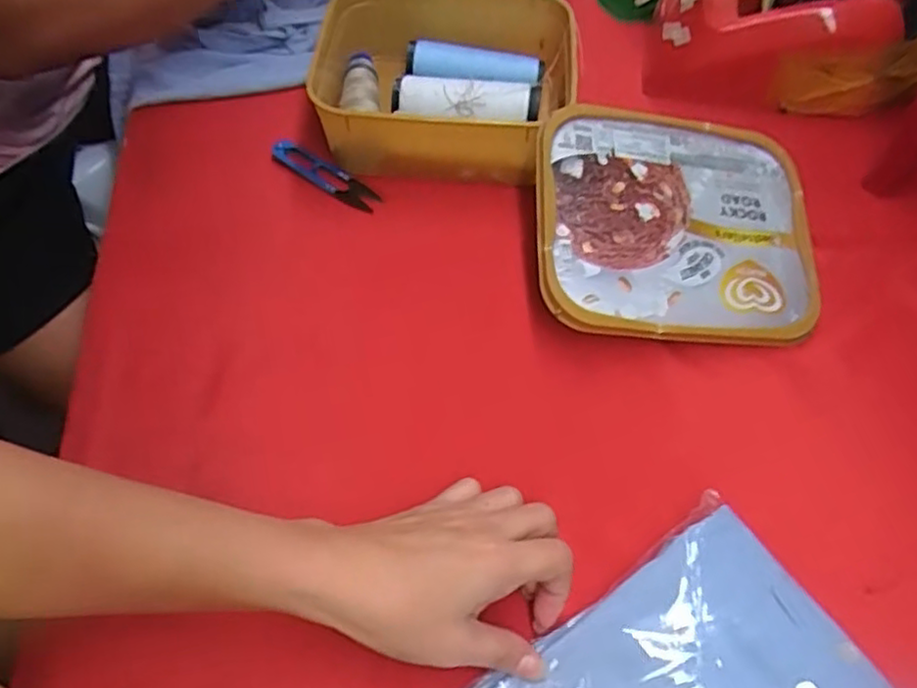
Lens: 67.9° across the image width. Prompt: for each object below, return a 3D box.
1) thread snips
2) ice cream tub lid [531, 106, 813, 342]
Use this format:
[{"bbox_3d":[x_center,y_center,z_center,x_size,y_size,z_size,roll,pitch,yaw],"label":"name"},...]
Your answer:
[{"bbox_3d":[-0.104,-0.131,0.530,0.102,0.011,0.022,33,60,16],"label":"thread snips"},{"bbox_3d":[0.149,-0.083,0.466,0.195,0.009,0.168,6,72,-10],"label":"ice cream tub lid"}]

